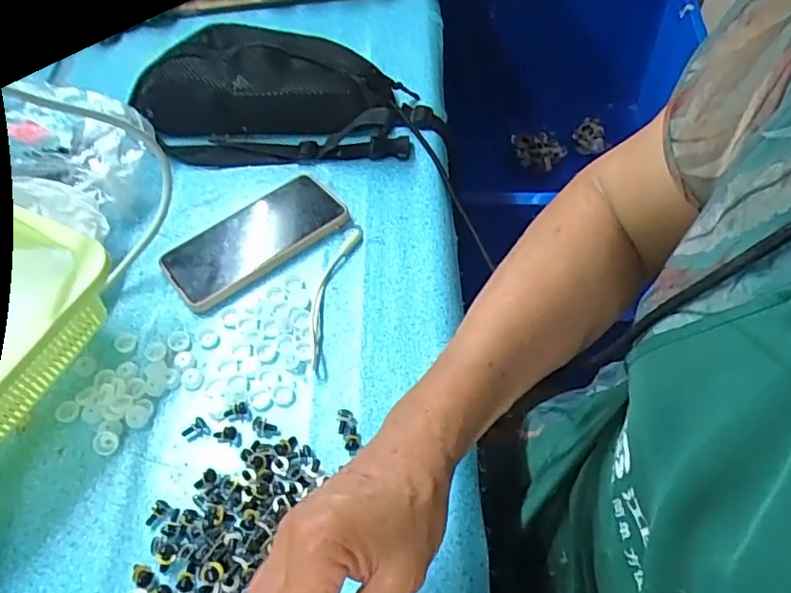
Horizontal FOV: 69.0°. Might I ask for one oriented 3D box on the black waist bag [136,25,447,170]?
[{"bbox_3d":[-0.113,-0.205,0.576,0.294,0.091,0.135,-6,53,1],"label":"black waist bag"}]

